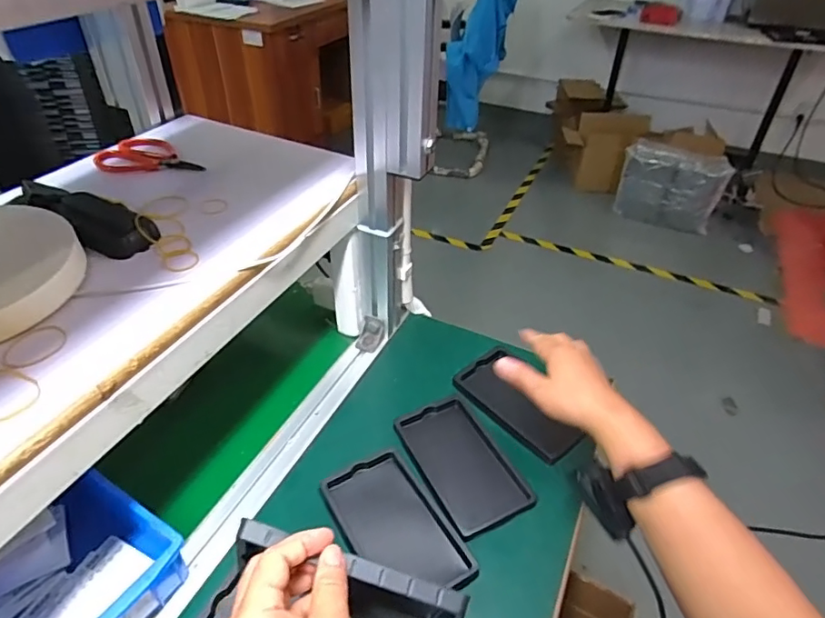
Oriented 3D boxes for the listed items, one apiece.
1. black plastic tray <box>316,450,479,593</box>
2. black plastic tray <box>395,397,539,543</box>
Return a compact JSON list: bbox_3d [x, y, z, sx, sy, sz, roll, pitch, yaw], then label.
[{"bbox_3d":[-0.017,0.216,0.526,0.092,0.018,0.153,-21,45,-25],"label":"black plastic tray"},{"bbox_3d":[0.055,0.166,0.587,0.096,0.009,0.159,-17,44,-21],"label":"black plastic tray"}]

